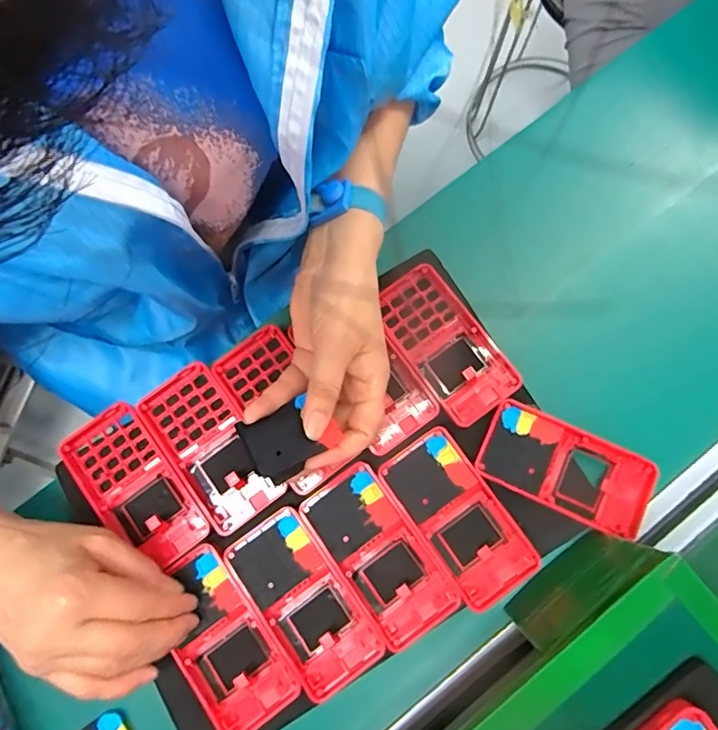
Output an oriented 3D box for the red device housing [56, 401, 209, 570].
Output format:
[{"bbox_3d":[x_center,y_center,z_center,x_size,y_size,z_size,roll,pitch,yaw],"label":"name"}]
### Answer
[{"bbox_3d":[-0.167,0.090,0.370,0.062,0.017,0.123,-36,81,-6],"label":"red device housing"}]

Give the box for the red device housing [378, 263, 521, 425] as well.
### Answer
[{"bbox_3d":[0.065,-0.018,0.389,0.061,0.016,0.126,-33,81,-6],"label":"red device housing"}]

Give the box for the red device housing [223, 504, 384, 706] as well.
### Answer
[{"bbox_3d":[-0.039,0.169,0.356,0.061,0.013,0.123,-35,81,-6],"label":"red device housing"}]

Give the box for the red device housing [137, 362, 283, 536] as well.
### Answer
[{"bbox_3d":[-0.113,0.062,0.376,0.060,0.013,0.123,-34,81,-6],"label":"red device housing"}]

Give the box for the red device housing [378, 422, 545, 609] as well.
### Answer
[{"bbox_3d":[0.072,0.111,0.364,0.061,0.017,0.123,-34,81,-6],"label":"red device housing"}]

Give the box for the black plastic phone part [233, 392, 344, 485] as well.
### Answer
[{"bbox_3d":[-0.046,0.046,0.310,0.049,0.008,0.044,-33,68,-21],"label":"black plastic phone part"}]

